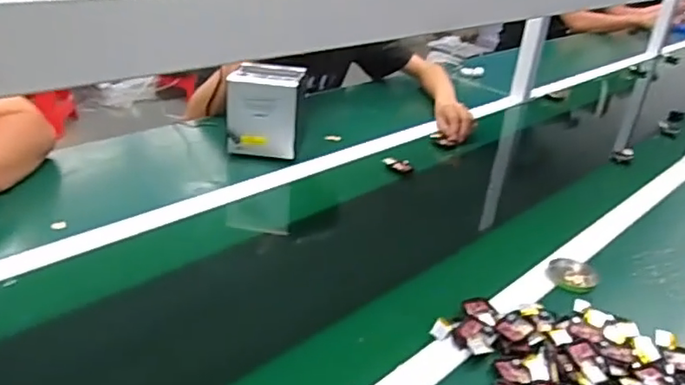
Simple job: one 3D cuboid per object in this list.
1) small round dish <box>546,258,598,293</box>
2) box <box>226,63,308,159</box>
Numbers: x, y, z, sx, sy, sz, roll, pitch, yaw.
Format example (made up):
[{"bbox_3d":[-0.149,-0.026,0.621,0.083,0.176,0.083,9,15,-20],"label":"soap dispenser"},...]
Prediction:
[{"bbox_3d":[0.319,0.116,0.814,0.067,0.017,0.059,14,28,12],"label":"small round dish"},{"bbox_3d":[-0.140,-0.148,1.086,0.132,0.147,0.124,7,27,-2],"label":"box"}]

